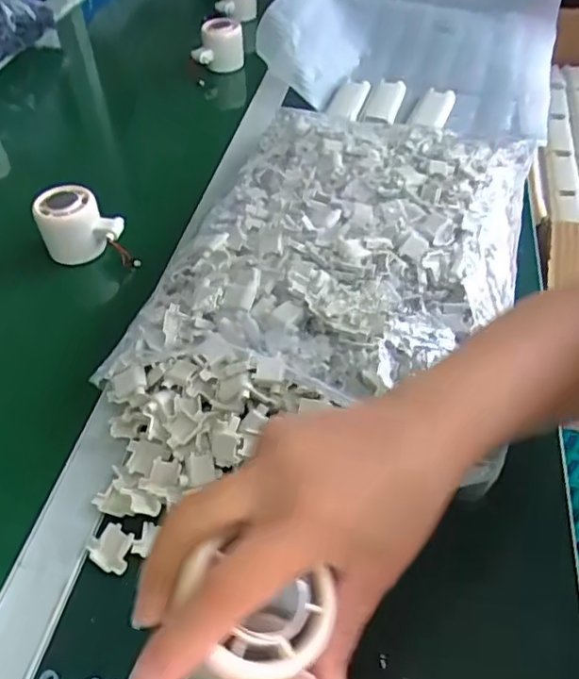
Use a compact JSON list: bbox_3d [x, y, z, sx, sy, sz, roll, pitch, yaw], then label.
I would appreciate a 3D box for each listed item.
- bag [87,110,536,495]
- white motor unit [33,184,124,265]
[{"bbox_3d":[0.056,-0.090,0.522,0.275,0.054,0.396,14,49,13],"label":"bag"},{"bbox_3d":[-0.197,-0.107,0.572,0.070,0.058,0.051,-19,50,-16],"label":"white motor unit"}]

